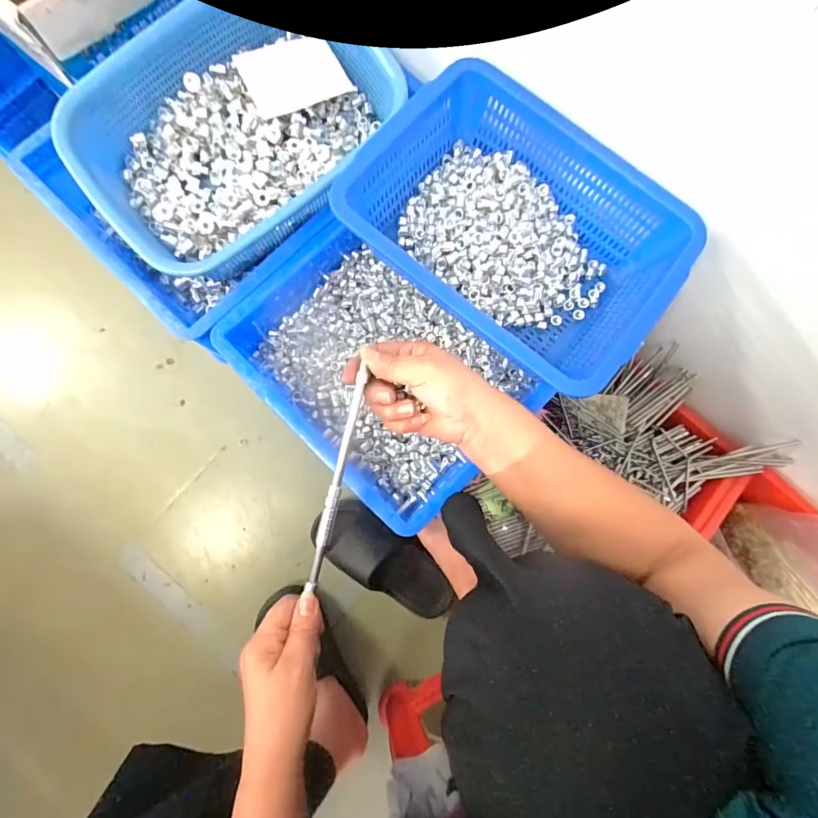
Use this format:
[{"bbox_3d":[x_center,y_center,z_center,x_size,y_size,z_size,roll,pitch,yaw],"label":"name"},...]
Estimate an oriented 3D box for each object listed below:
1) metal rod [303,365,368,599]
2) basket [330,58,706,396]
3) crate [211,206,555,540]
[{"bbox_3d":[-0.062,0.064,0.353,0.011,0.006,0.190,14,94,-3],"label":"metal rod"},{"bbox_3d":[0.107,-0.176,0.429,0.299,0.094,0.217,38,82,3],"label":"basket"},{"bbox_3d":[-0.043,-0.047,0.478,0.313,0.082,0.221,44,82,2],"label":"crate"}]

